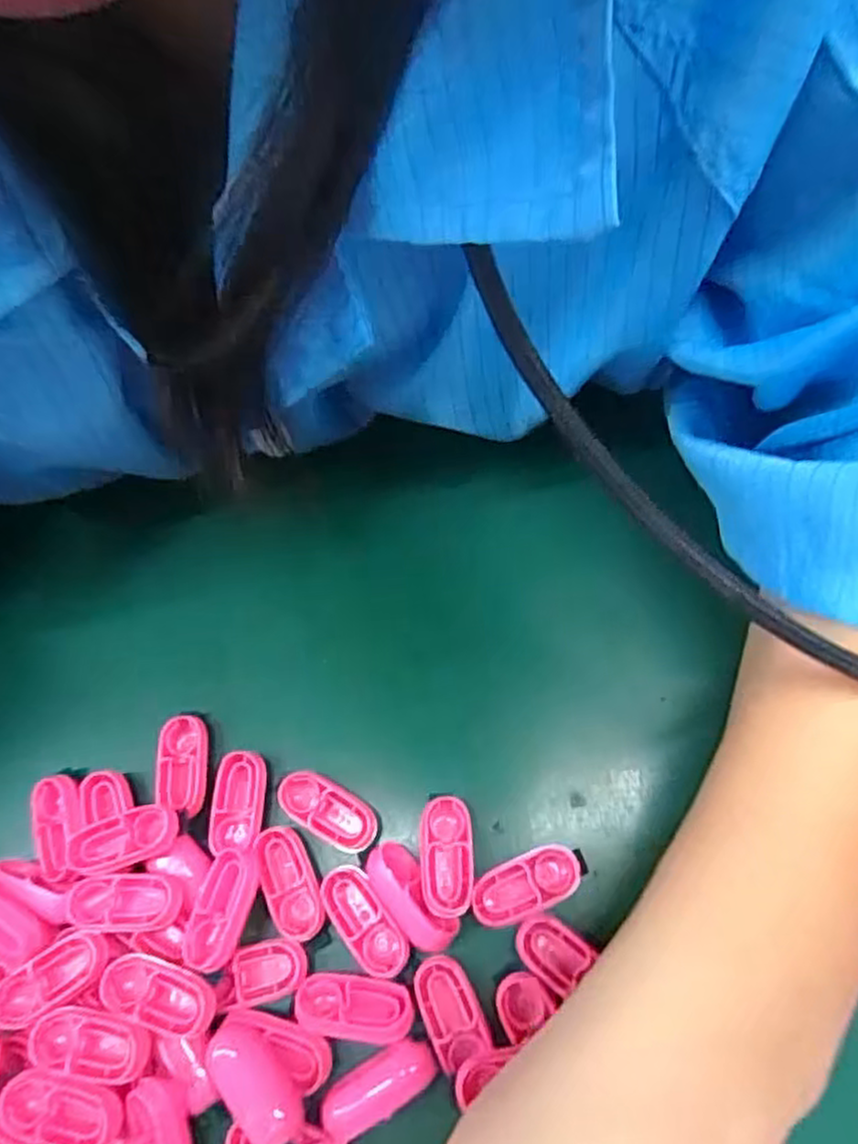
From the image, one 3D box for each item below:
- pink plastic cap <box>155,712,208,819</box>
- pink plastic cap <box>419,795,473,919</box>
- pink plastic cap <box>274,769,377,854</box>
[{"bbox_3d":[-0.084,0.065,0.243,0.016,0.005,0.032,-5,71,0],"label":"pink plastic cap"},{"bbox_3d":[0.006,0.088,0.222,0.016,0.010,0.034,-2,55,1],"label":"pink plastic cap"},{"bbox_3d":[-0.033,0.077,0.231,0.034,0.006,0.015,31,75,11],"label":"pink plastic cap"}]

